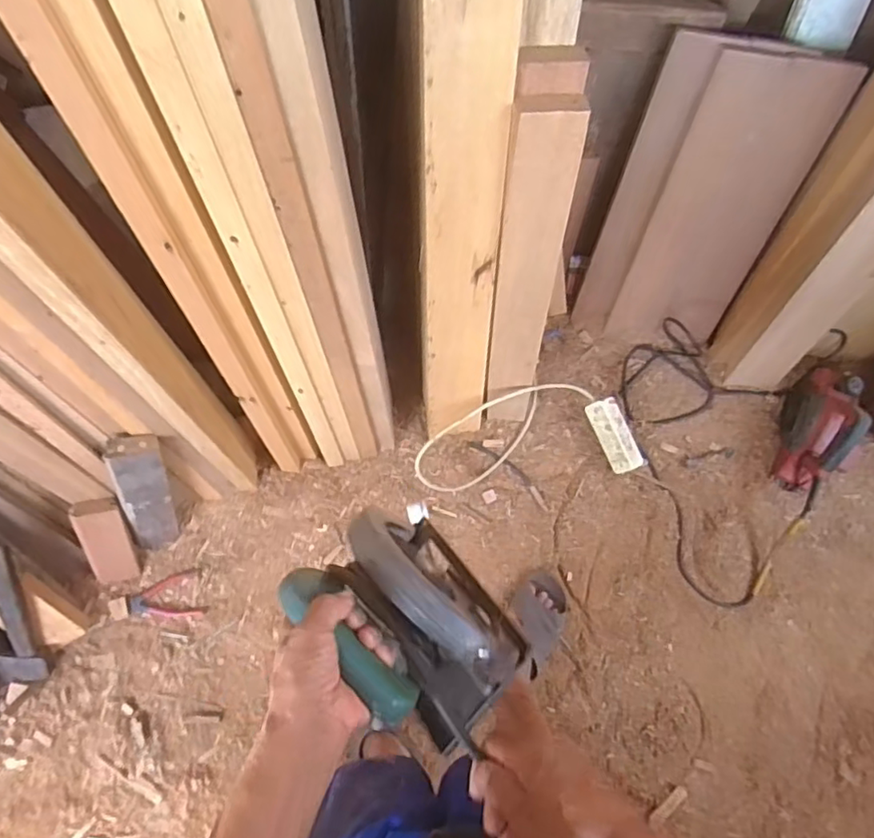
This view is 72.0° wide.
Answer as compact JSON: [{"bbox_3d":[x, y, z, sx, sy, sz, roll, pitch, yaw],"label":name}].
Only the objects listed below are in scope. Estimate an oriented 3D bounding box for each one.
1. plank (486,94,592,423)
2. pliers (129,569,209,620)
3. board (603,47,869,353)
[{"bbox_3d":[0.140,-0.191,0.992,0.088,0.669,0.032,-3,58,-1],"label":"plank"},{"bbox_3d":[-0.553,0.373,1.234,0.146,0.018,0.091,-18,81,-4],"label":"pliers"},{"bbox_3d":[0.518,-0.364,1.133,0.222,0.575,0.029,11,49,1],"label":"board"}]

